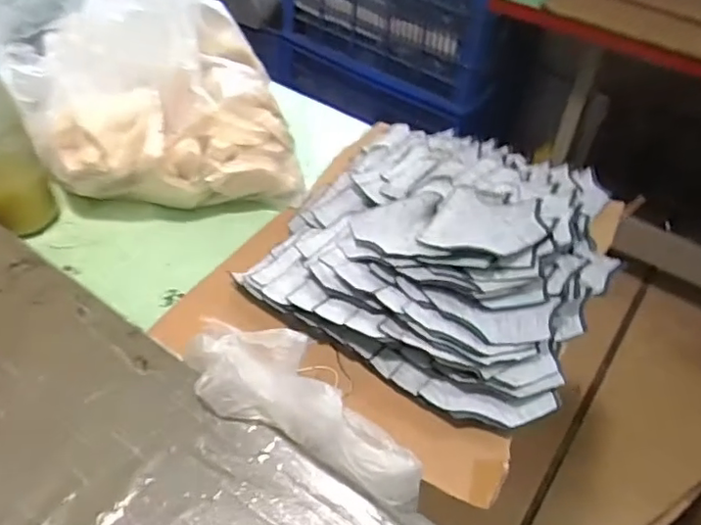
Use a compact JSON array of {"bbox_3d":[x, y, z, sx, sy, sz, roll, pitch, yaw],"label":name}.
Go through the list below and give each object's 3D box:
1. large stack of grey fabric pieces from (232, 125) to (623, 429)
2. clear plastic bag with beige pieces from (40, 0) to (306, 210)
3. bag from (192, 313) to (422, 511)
[{"bbox_3d":[0.117,-0.041,0.682,0.333,0.083,0.390,25,49,18],"label":"large stack of grey fabric pieces"},{"bbox_3d":[-0.236,-0.232,0.760,0.298,0.229,0.279,-8,47,-12],"label":"clear plastic bag with beige pieces"},{"bbox_3d":[-0.043,0.112,0.511,0.239,0.050,0.082,23,48,16],"label":"bag"}]

